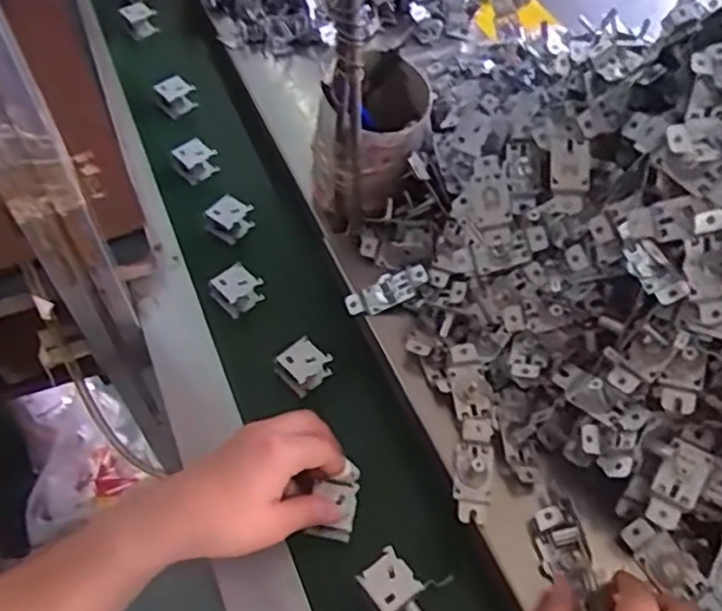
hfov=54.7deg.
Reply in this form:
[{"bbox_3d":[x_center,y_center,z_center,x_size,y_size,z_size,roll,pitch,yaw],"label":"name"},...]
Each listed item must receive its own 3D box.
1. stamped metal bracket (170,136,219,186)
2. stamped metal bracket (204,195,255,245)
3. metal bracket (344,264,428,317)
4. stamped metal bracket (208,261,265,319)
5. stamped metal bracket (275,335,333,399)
[{"bbox_3d":[-0.155,-0.137,0.657,0.033,0.036,0.025,-28,59,-19],"label":"stamped metal bracket"},{"bbox_3d":[-0.115,-0.076,0.613,0.024,0.031,0.034,39,62,24],"label":"stamped metal bracket"},{"bbox_3d":[0.019,-0.011,0.526,0.063,0.012,0.022,-25,56,7],"label":"metal bracket"},{"bbox_3d":[-0.101,-0.014,0.564,0.030,0.029,0.032,39,63,24],"label":"stamped metal bracket"},{"bbox_3d":[-0.043,0.047,0.527,0.030,0.025,0.034,34,61,21],"label":"stamped metal bracket"}]

